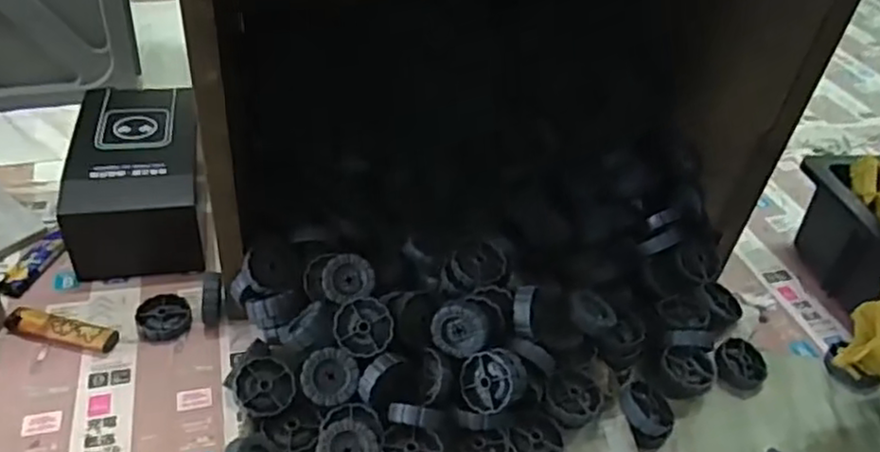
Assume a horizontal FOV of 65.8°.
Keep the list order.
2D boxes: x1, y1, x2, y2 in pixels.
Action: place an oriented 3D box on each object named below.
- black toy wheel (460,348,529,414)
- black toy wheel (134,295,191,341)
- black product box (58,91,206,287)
[{"bbox_3d":[0.035,0.103,0.454,0.043,0.014,0.038,-31,72,9],"label":"black toy wheel"},{"bbox_3d":[-0.211,0.070,0.520,0.039,0.011,0.037,4,41,-3],"label":"black toy wheel"},{"bbox_3d":[-0.254,-0.042,0.584,0.096,0.080,0.165,-4,42,-12],"label":"black product box"}]

